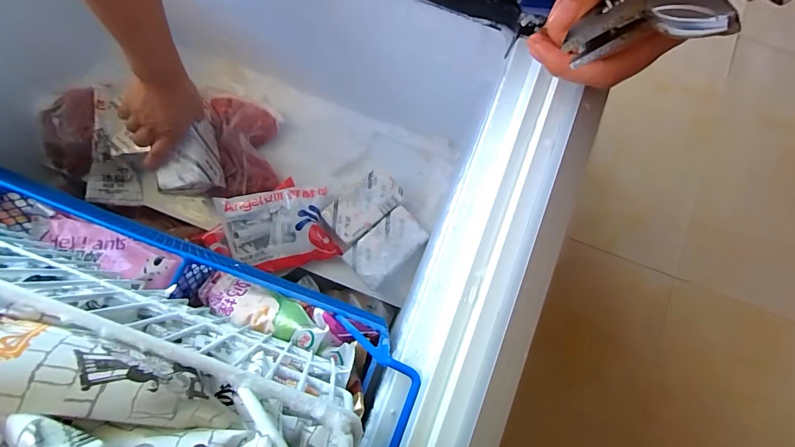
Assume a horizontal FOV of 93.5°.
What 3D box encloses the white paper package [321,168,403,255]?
[{"bbox_3d":[-0.053,-0.020,0.584,0.124,0.058,0.065,-39,82,-7],"label":"white paper package"}]

